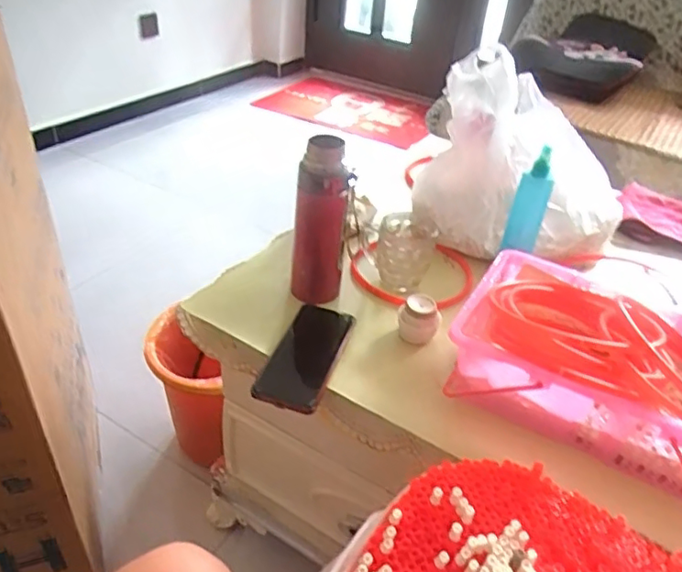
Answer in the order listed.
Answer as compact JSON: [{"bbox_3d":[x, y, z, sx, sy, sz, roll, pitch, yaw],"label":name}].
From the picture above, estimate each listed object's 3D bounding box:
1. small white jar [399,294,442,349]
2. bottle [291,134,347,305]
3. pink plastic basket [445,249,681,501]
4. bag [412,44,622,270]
[{"bbox_3d":[0.098,0.042,0.732,0.051,0.055,0.049,9,37,4],"label":"small white jar"},{"bbox_3d":[-0.025,-0.077,0.727,0.068,0.207,0.057,3,37,-4],"label":"bottle"},{"bbox_3d":[0.297,0.089,0.636,0.321,0.116,0.213,20,39,17],"label":"pink plastic basket"},{"bbox_3d":[0.285,-0.190,0.894,0.305,0.214,0.277,15,38,12],"label":"bag"}]

